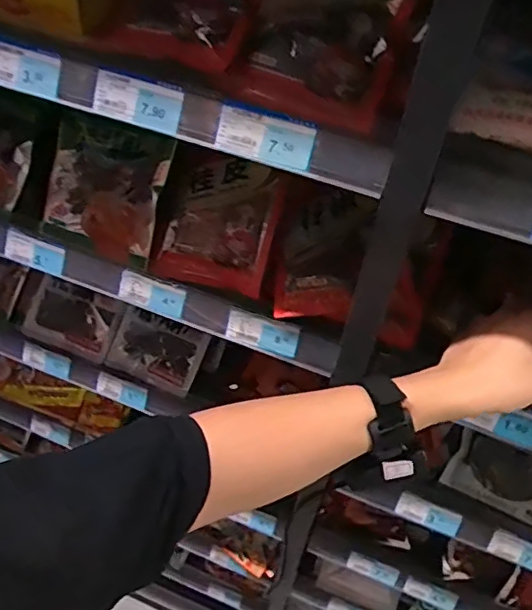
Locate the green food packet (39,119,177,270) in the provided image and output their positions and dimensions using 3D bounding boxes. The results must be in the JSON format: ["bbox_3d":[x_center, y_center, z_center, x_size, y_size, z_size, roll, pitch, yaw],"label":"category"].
[{"bbox_3d":[-0.171,-0.131,0.622,0.126,0.149,0.025,18,17,5],"label":"green food packet"}]

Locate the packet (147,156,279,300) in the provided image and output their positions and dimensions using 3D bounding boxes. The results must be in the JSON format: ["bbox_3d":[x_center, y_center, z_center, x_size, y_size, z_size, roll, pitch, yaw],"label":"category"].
[{"bbox_3d":[-0.052,-0.088,0.614,0.122,0.134,0.026,15,3,13],"label":"packet"}]

